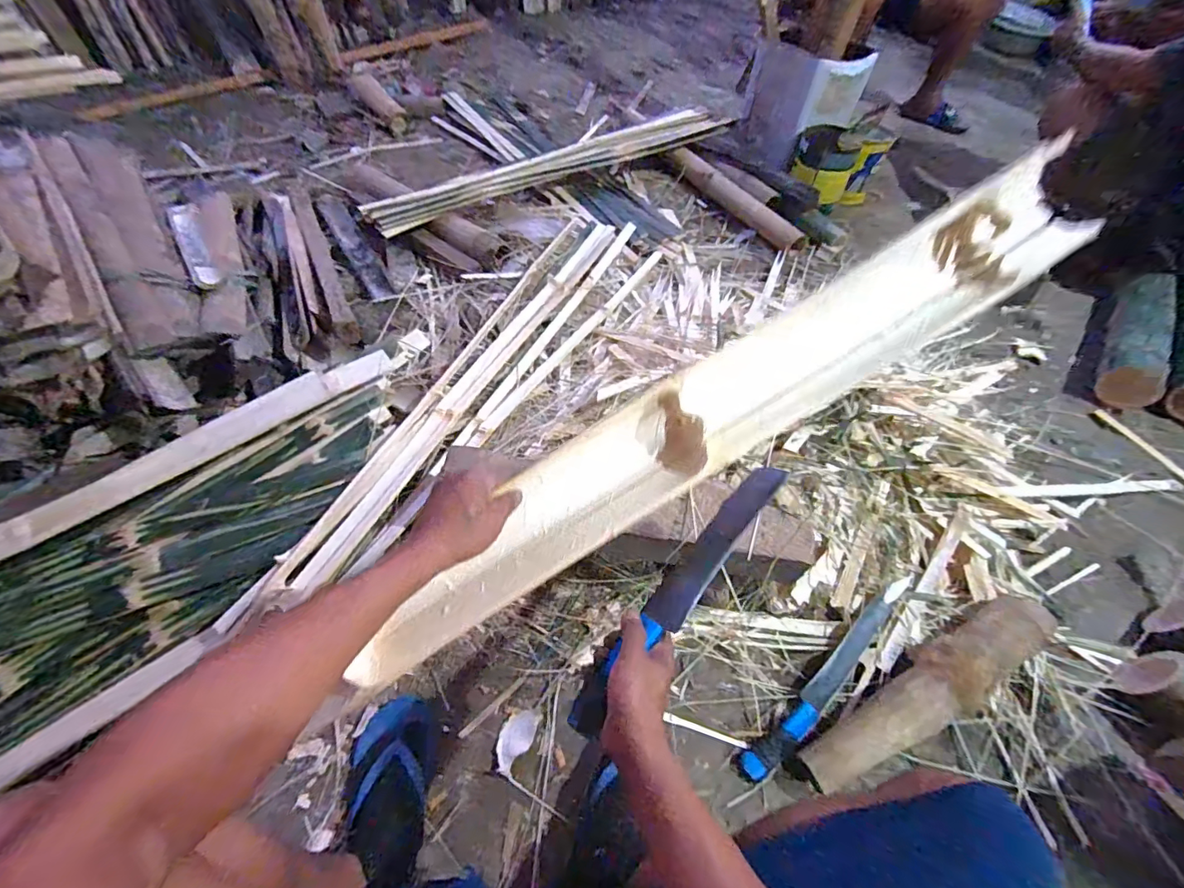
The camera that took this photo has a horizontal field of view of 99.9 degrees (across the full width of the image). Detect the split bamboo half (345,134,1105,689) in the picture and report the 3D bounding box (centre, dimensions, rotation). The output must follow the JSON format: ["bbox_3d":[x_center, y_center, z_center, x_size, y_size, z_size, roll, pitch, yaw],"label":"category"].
[{"bbox_3d":[0.172,-0.050,0.560,0.943,0.112,0.109,-33,60,-5],"label":"split bamboo half"}]

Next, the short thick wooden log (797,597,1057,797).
[{"bbox_3d":[0.485,0.363,0.713,0.408,0.092,0.104,-29,59,-9],"label":"short thick wooden log"}]

